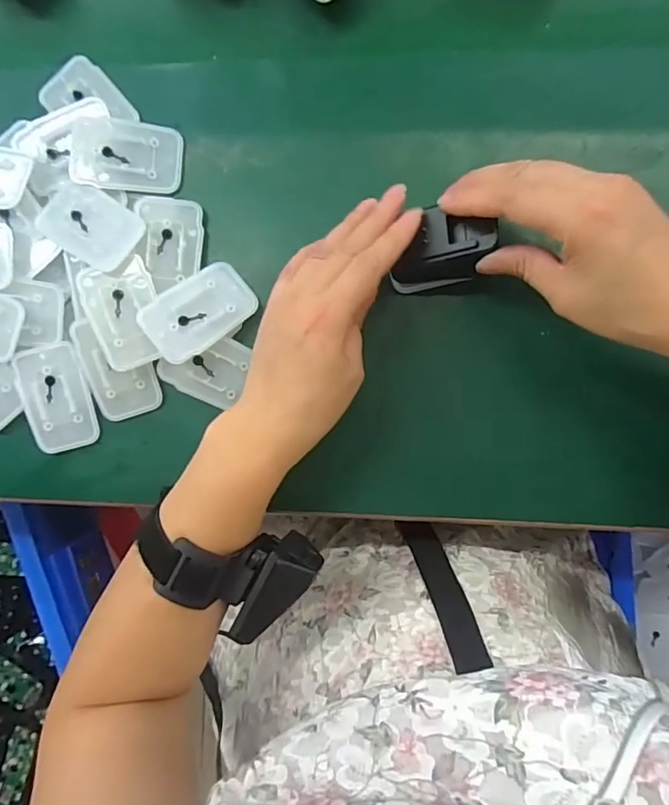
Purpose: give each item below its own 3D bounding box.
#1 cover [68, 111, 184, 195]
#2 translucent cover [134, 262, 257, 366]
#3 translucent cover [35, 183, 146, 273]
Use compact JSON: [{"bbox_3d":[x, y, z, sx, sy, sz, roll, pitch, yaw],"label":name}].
[{"bbox_3d":[-0.134,-0.160,0.330,0.068,0.005,0.046,5,89,-7],"label":"cover"},{"bbox_3d":[-0.086,-0.058,0.325,0.069,0.005,0.043,-39,87,-14],"label":"translucent cover"},{"bbox_3d":[-0.156,-0.113,0.326,0.064,0.008,0.042,31,89,7],"label":"translucent cover"}]

